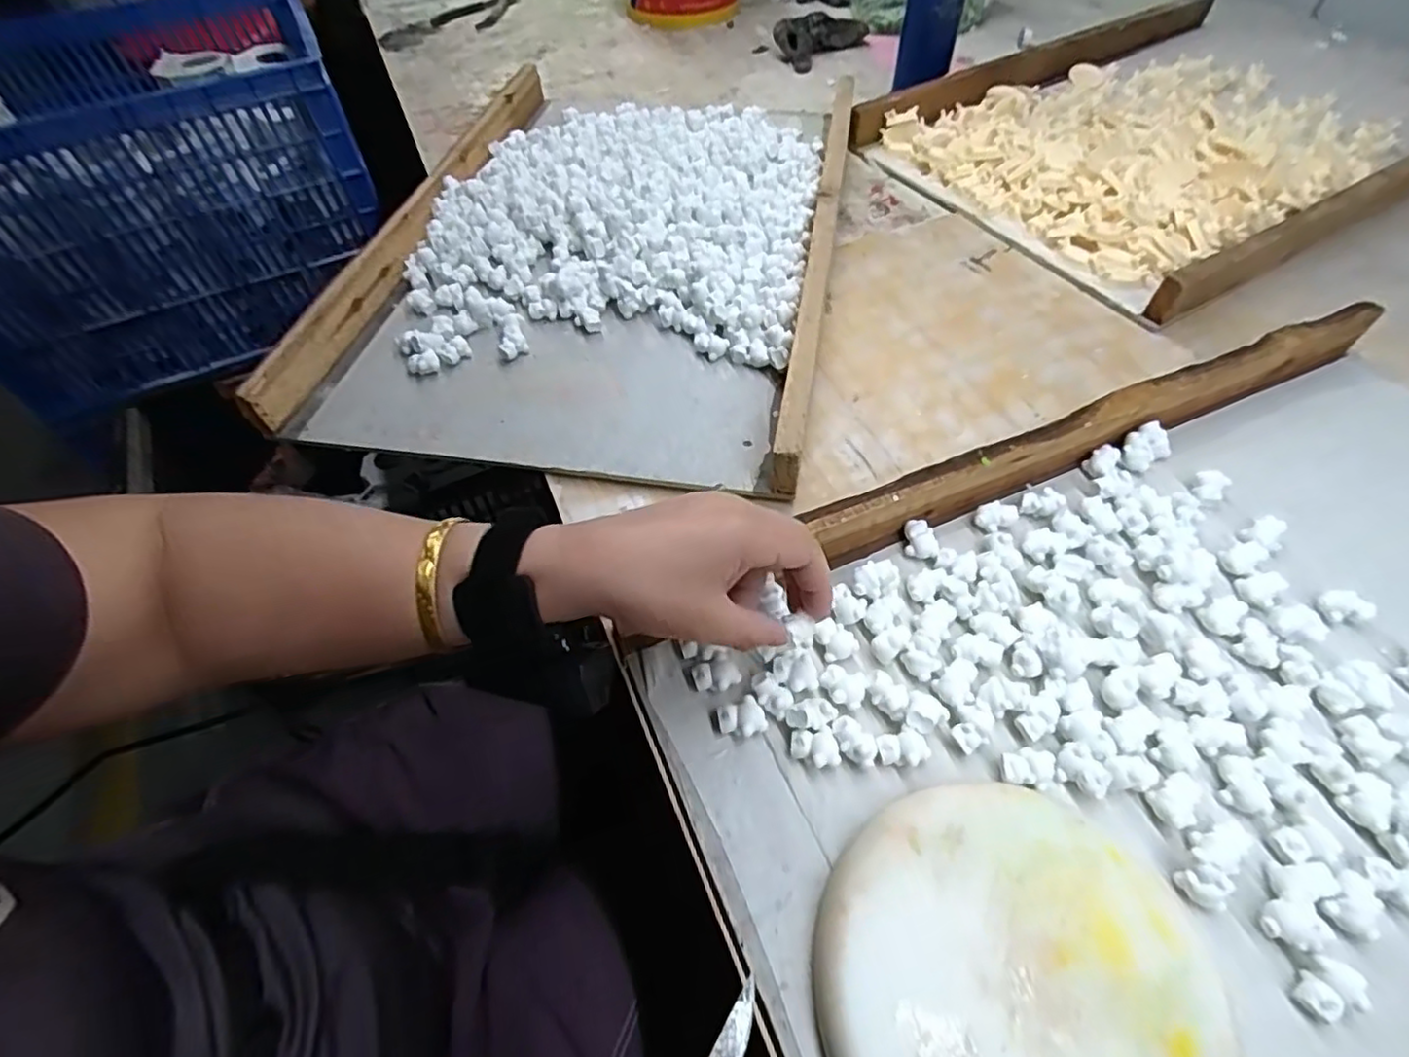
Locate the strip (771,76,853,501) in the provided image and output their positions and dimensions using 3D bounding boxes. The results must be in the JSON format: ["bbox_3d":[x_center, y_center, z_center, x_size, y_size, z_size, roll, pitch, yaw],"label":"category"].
[{"bbox_3d":[0.105,-0.262,0.591,0.018,0.048,0.580,8,55,8],"label":"strip"}]

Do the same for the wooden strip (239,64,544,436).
[{"bbox_3d":[-0.259,-0.316,0.636,0.029,0.033,0.575,9,55,8],"label":"wooden strip"}]

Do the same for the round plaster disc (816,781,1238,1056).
[{"bbox_3d":[0.130,0.195,0.280,0.155,0.018,0.159,-1,54,1],"label":"round plaster disc"}]

